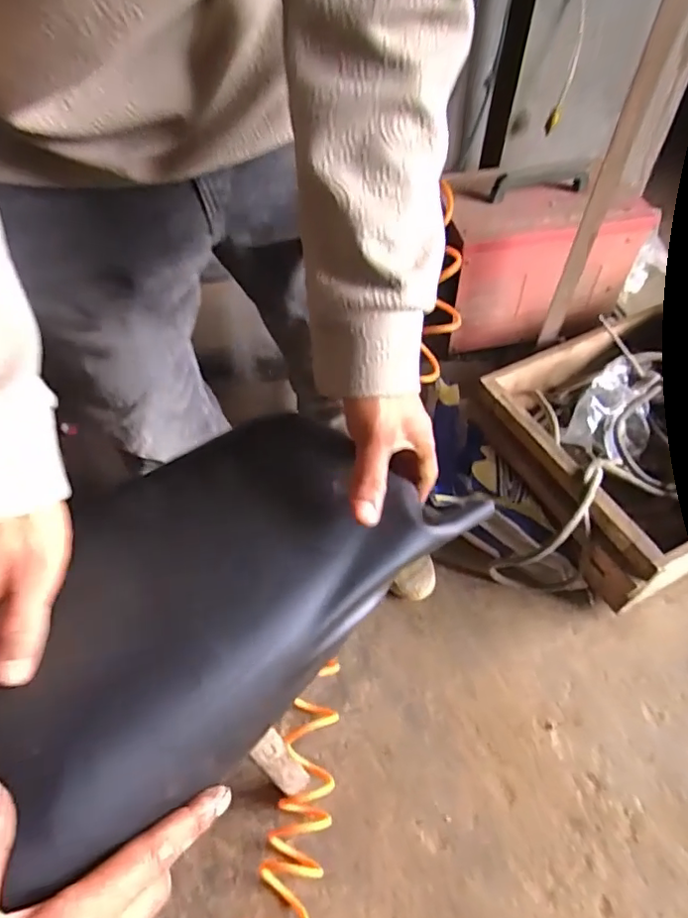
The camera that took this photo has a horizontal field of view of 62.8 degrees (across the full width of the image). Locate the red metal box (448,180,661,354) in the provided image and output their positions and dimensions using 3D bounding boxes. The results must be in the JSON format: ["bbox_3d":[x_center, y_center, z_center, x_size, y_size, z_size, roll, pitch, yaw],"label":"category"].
[{"bbox_3d":[0.377,-0.367,1.098,0.353,0.268,0.128,-5,54,0],"label":"red metal box"}]

